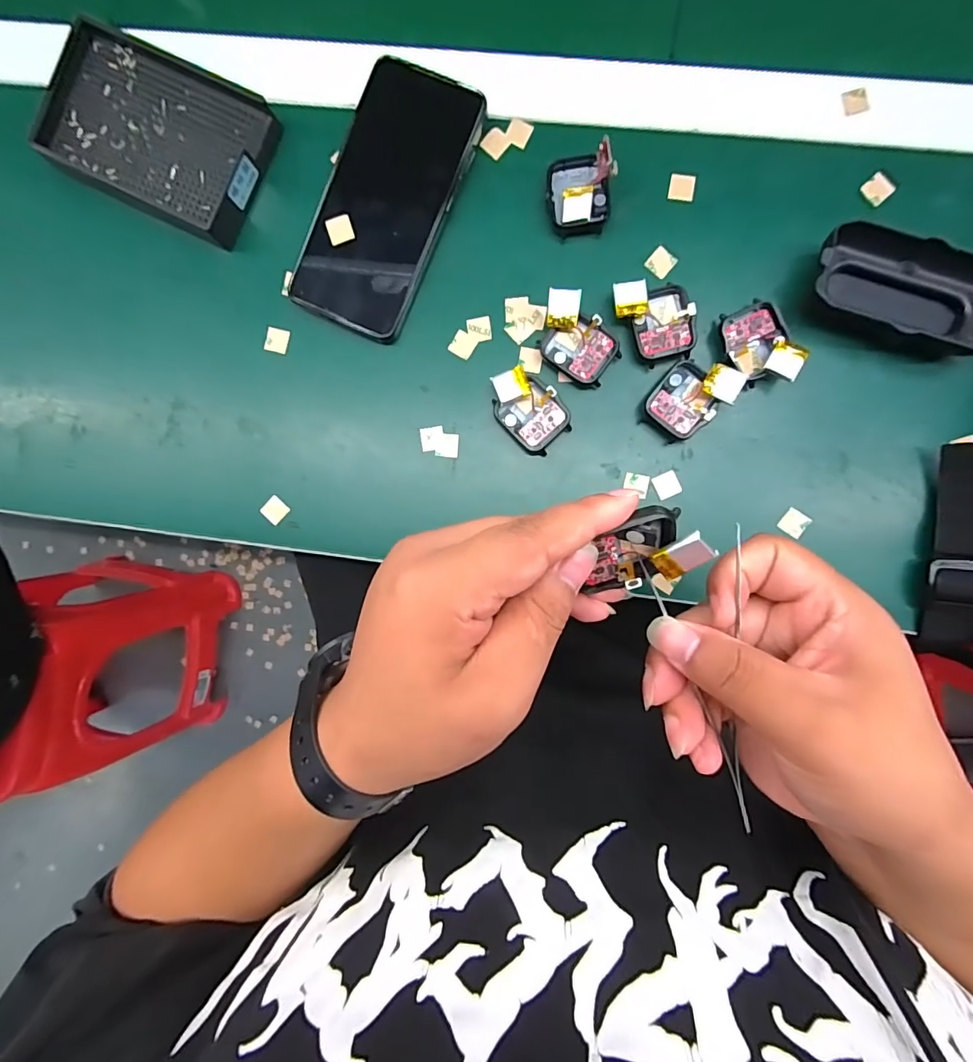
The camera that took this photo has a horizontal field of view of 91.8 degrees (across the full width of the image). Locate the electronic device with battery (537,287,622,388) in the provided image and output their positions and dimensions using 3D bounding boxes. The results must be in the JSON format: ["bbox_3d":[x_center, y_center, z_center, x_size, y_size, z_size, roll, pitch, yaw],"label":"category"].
[{"bbox_3d":[0.056,-0.122,0.300,0.039,0.019,0.057,-43,89,4],"label":"electronic device with battery"}]

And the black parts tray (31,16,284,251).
[{"bbox_3d":[-0.218,-0.261,0.312,0.138,0.022,0.091,26,93,2],"label":"black parts tray"}]

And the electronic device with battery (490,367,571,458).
[{"bbox_3d":[0.027,-0.078,0.305,0.037,0.016,0.053,-41,89,4],"label":"electronic device with battery"}]

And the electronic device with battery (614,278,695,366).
[{"bbox_3d":[0.106,-0.132,0.297,0.047,0.015,0.049,-8,91,4],"label":"electronic device with battery"}]

